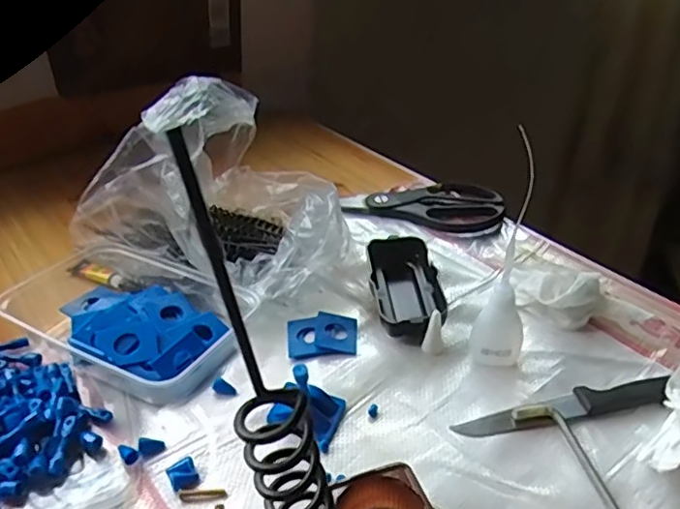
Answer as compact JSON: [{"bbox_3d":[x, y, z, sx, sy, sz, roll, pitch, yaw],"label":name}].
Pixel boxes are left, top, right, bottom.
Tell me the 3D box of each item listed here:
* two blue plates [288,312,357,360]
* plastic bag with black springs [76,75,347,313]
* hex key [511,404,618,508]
[{"bbox_3d":[-0.013,0.060,0.458,0.051,0.006,0.043,-2,34,-1],"label":"two blue plates"},{"bbox_3d":[-0.092,-0.056,0.515,0.212,0.143,0.163,20,39,28],"label":"plastic bag with black springs"},{"bbox_3d":[0.141,0.118,0.367,0.026,0.009,0.080,-20,38,-26],"label":"hex key"}]

